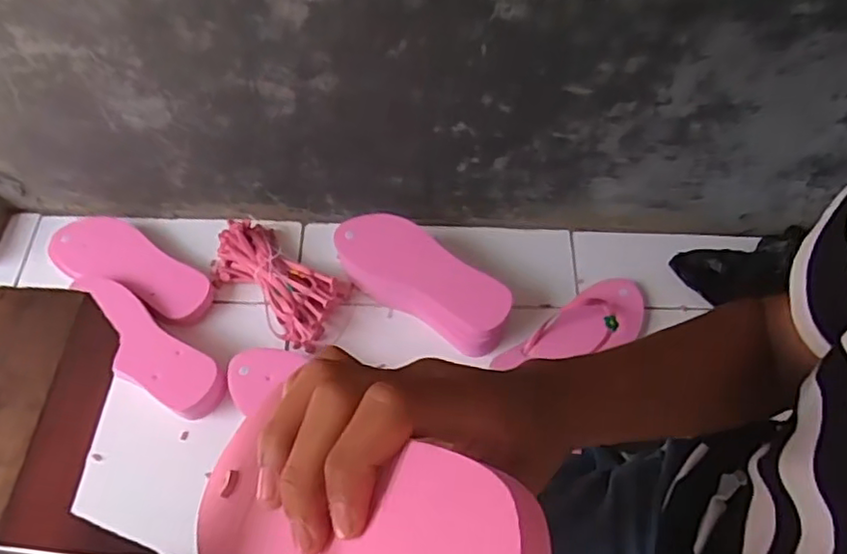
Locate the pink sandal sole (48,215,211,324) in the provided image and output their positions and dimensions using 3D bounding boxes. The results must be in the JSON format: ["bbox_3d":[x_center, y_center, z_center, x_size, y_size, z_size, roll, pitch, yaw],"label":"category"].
[{"bbox_3d":[-0.417,-0.017,0.888,0.252,0.037,0.104,28,63,15],"label":"pink sandal sole"}]

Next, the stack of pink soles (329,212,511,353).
[{"bbox_3d":[0.001,0.006,0.850,0.250,0.088,0.099,31,64,17],"label":"stack of pink soles"}]

